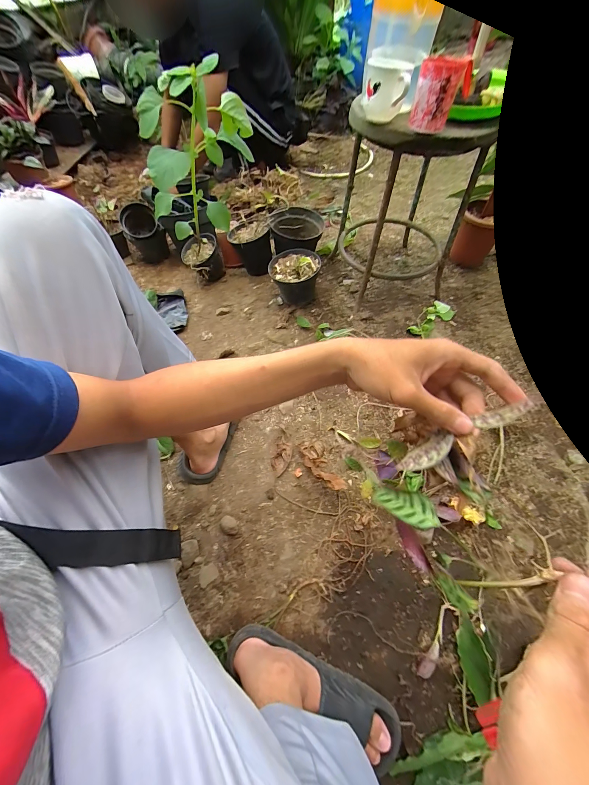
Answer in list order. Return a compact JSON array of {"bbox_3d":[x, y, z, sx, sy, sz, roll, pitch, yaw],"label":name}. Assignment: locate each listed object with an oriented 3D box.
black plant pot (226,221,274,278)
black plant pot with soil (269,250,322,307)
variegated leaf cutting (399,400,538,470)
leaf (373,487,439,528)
[{"bbox_3d":[-0.143,-0.473,0.954,0.131,0.133,0.128,-6,64,-3],"label":"black plant pot"},{"bbox_3d":[-0.003,-0.335,0.862,0.138,0.123,0.134,0,64,0],"label":"black plant pot with soil"},{"bbox_3d":[0.140,0.038,0.247,0.109,0.023,0.022,-35,60,22],"label":"variegated leaf cutting"},{"bbox_3d":[0.103,0.106,0.275,0.027,0.009,0.067,-45,26,-24],"label":"leaf"}]

